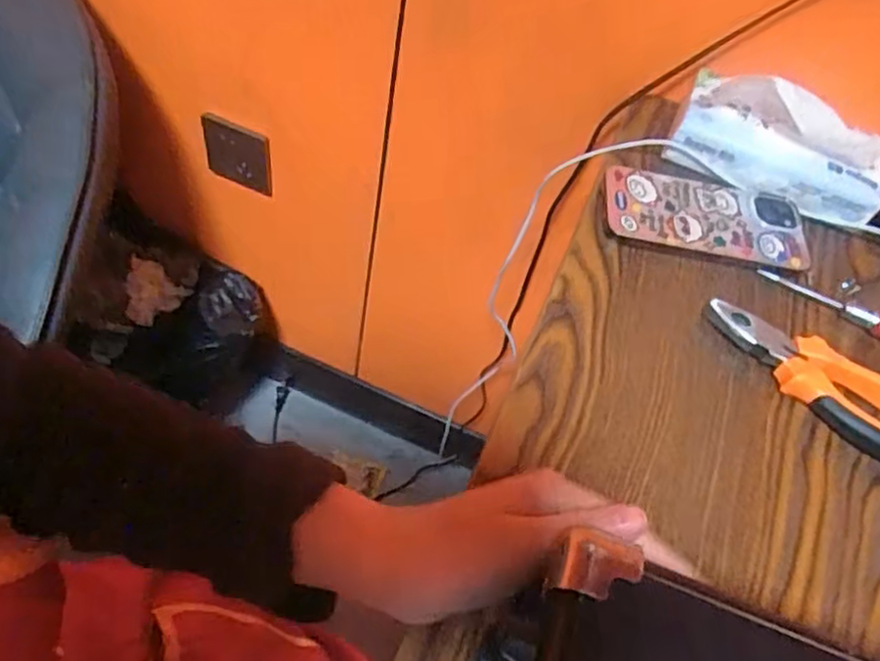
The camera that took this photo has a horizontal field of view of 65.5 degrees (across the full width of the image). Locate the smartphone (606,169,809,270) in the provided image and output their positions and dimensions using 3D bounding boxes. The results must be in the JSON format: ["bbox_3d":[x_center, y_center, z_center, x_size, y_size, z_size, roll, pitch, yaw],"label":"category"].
[{"bbox_3d":[0.190,-0.081,0.488,0.147,0.008,0.071,11,59,-3],"label":"smartphone"}]

